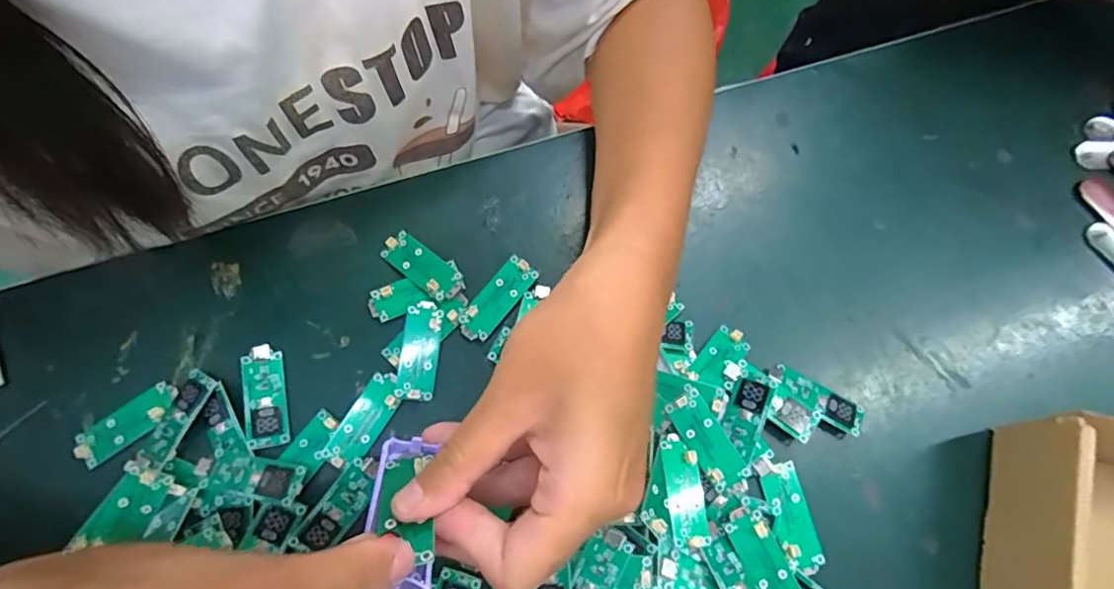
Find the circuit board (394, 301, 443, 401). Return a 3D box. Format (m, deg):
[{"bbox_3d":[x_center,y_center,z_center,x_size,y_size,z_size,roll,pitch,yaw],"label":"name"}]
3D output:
[{"bbox_3d":[-0.072,0.029,0.291,0.018,0.004,0.050,7,78,-10],"label":"circuit board"}]

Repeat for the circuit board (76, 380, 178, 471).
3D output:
[{"bbox_3d":[-0.217,0.063,0.279,0.050,0.006,0.019,-38,75,-13],"label":"circuit board"}]

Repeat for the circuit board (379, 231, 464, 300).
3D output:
[{"bbox_3d":[-0.074,-0.016,0.307,0.050,0.007,0.021,38,74,11],"label":"circuit board"}]

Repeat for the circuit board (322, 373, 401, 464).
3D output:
[{"bbox_3d":[-0.097,0.063,0.282,0.019,0.004,0.046,27,73,8],"label":"circuit board"}]

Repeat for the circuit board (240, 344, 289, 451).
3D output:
[{"bbox_3d":[-0.150,0.052,0.284,0.018,0.006,0.052,-13,71,-5],"label":"circuit board"}]

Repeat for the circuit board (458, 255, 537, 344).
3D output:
[{"bbox_3d":[-0.032,0.002,0.302,0.019,0.004,0.050,36,74,11],"label":"circuit board"}]

